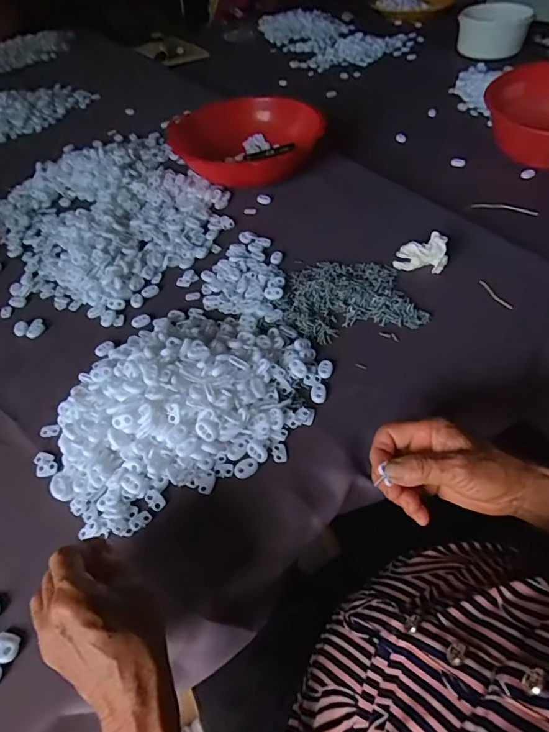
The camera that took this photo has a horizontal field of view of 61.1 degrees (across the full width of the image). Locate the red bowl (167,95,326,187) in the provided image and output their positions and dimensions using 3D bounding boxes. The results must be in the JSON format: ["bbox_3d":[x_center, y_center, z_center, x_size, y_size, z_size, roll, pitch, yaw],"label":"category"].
[{"bbox_3d":[-0.047,-0.347,0.750,0.239,0.083,0.204,11,51,14],"label":"red bowl"}]

